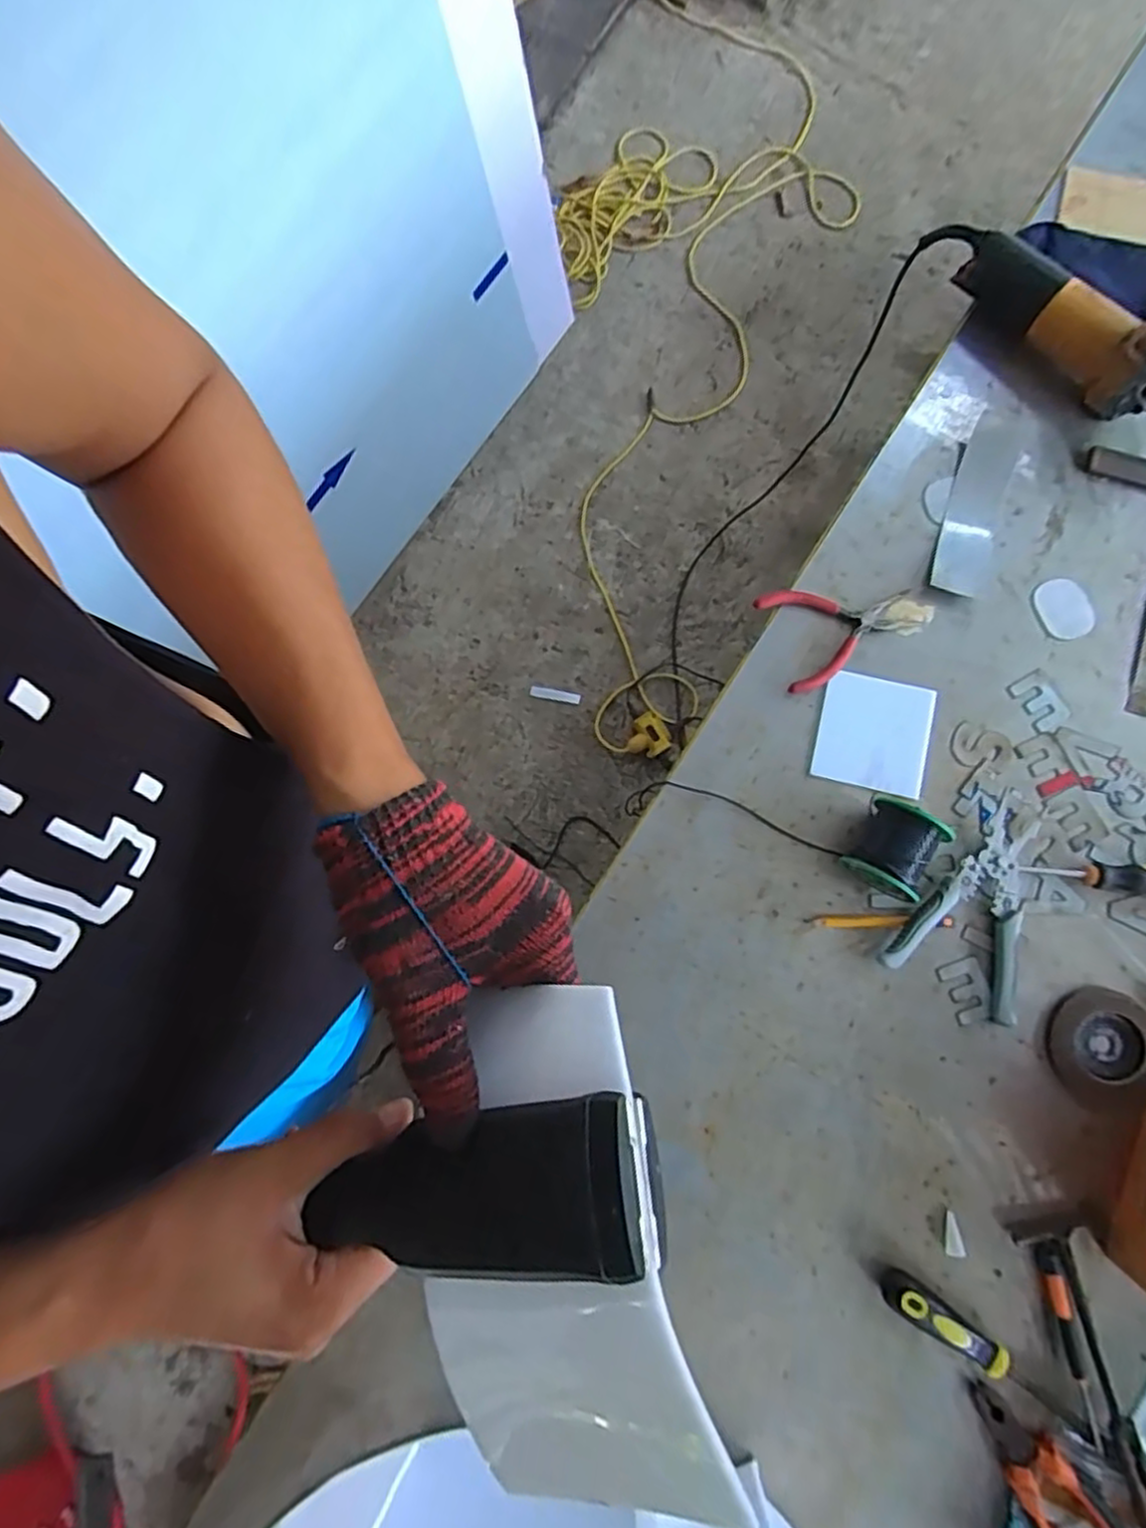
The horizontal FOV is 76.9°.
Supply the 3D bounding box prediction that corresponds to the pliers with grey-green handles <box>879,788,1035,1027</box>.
[{"bbox_3d":[0.370,0.114,0.648,0.118,0.019,0.198,26,81,5],"label":"pliers with grey-green handles"}]

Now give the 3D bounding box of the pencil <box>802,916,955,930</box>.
[{"bbox_3d":[0.278,0.143,0.651,0.130,0.009,0.012,0,80,1],"label":"pencil"}]

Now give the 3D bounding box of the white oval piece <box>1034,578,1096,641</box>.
[{"bbox_3d":[0.477,-0.151,0.699,0.048,0.004,0.061,-21,80,-3],"label":"white oval piece"}]

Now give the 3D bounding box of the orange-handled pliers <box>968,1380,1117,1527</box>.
[{"bbox_3d":[0.377,0.572,0.571,0.054,0.017,0.157,-32,81,-5],"label":"orange-handled pliers"}]

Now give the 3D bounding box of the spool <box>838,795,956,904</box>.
[{"bbox_3d":[0.283,0.075,0.635,0.070,0.060,0.071,28,82,6],"label":"spool"}]

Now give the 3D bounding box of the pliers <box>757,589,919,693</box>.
[{"bbox_3d":[0.255,-0.138,0.694,0.140,0.016,0.099,-24,80,-3],"label":"pliers"}]

